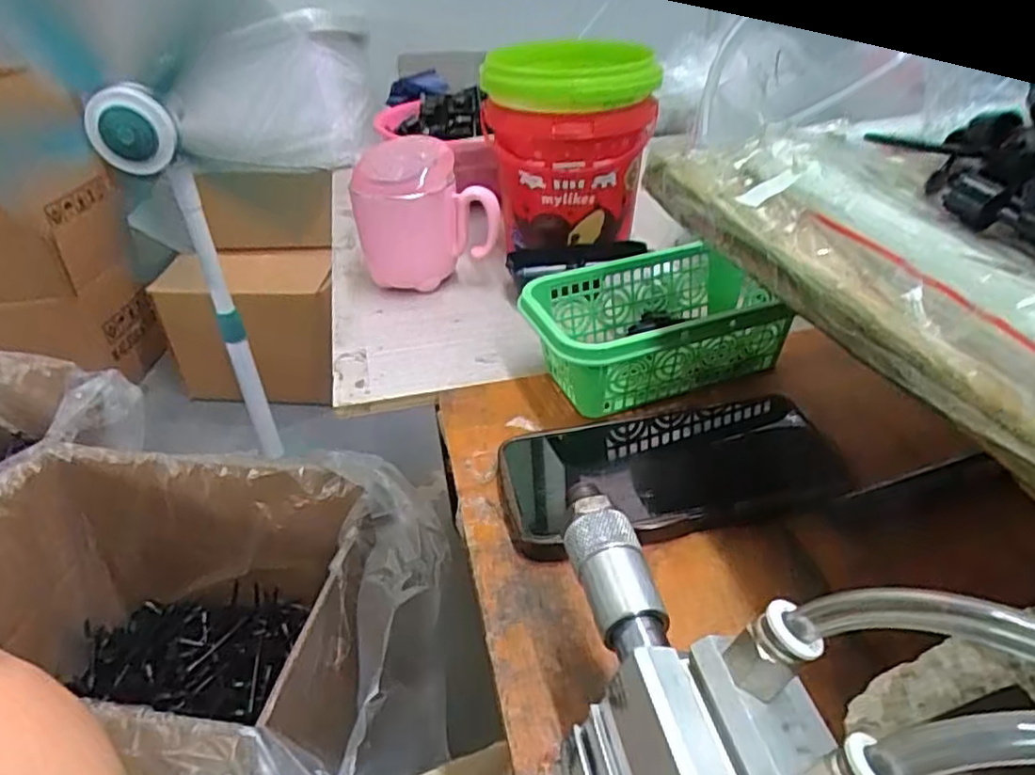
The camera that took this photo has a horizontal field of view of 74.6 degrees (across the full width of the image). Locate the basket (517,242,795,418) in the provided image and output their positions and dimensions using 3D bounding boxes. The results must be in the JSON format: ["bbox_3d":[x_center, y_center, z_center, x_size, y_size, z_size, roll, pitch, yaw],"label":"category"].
[{"bbox_3d":[0.084,-0.036,0.416,0.152,0.057,0.097,-12,36,-13],"label":"basket"}]

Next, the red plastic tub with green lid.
[{"bbox_3d":[0.040,-0.199,0.554,0.129,0.132,0.139,-3,35,0],"label":"red plastic tub with green lid"}]

